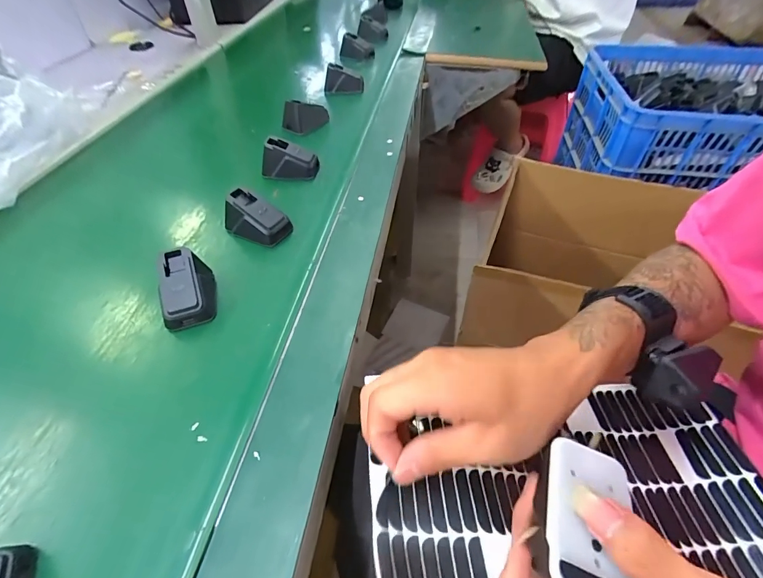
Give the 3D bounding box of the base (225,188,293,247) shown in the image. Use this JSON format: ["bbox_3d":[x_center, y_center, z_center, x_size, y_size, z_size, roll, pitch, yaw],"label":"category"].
[{"bbox_3d":[-0.133,-0.076,0.416,0.066,0.039,0.043,20,52,20],"label":"base"}]

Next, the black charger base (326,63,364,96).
[{"bbox_3d":[-0.066,-0.371,0.693,0.072,0.043,0.031,-9,48,-6],"label":"black charger base"}]

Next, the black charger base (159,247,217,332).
[{"bbox_3d":[-0.173,0.001,0.347,0.039,0.037,0.069,-15,49,-11],"label":"black charger base"}]

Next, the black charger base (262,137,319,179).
[{"bbox_3d":[-0.116,-0.164,0.497,0.068,0.039,0.033,5,48,7],"label":"black charger base"}]

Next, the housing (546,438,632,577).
[{"bbox_3d":[0.099,0.111,0.191,0.040,0.012,0.069,22,48,4],"label":"housing"}]

